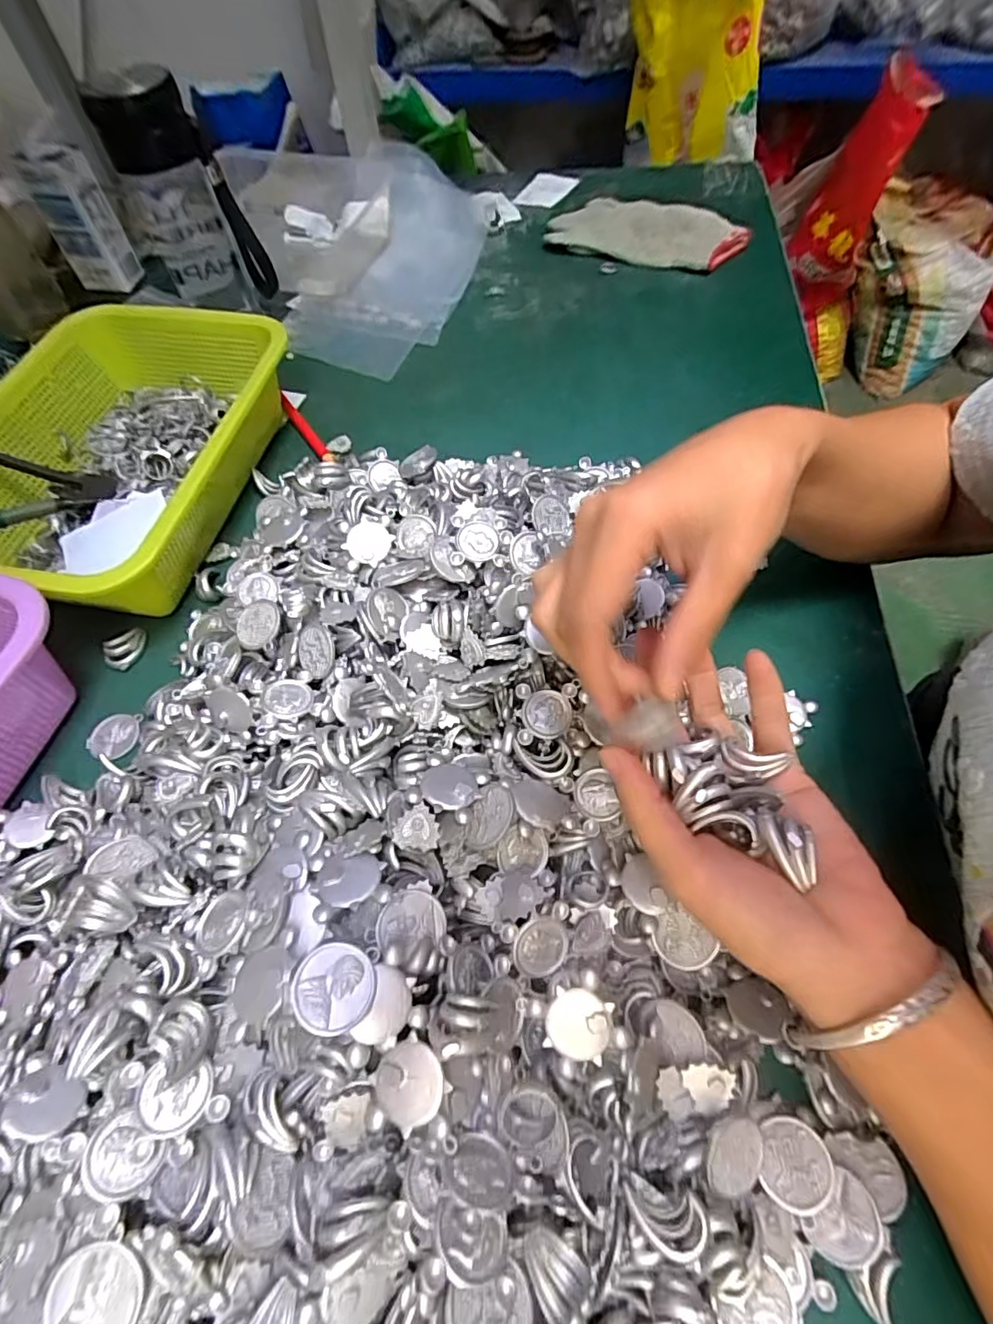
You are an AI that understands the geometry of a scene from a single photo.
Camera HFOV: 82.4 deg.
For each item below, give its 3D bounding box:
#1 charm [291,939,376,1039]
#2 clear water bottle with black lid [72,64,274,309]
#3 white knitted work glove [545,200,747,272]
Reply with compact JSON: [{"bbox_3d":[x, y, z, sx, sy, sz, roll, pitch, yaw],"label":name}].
[{"bbox_3d":[-0.059,0.119,0.208,0.029,0.004,0.029,11,54,-15],"label":"charm"},{"bbox_3d":[-0.265,-0.386,0.491,0.085,0.184,0.094,-31,63,-15],"label":"clear water bottle with black lid"},{"bbox_3d":[0.156,-0.446,0.588,0.191,0.027,0.092,27,65,17],"label":"white knitted work glove"}]

